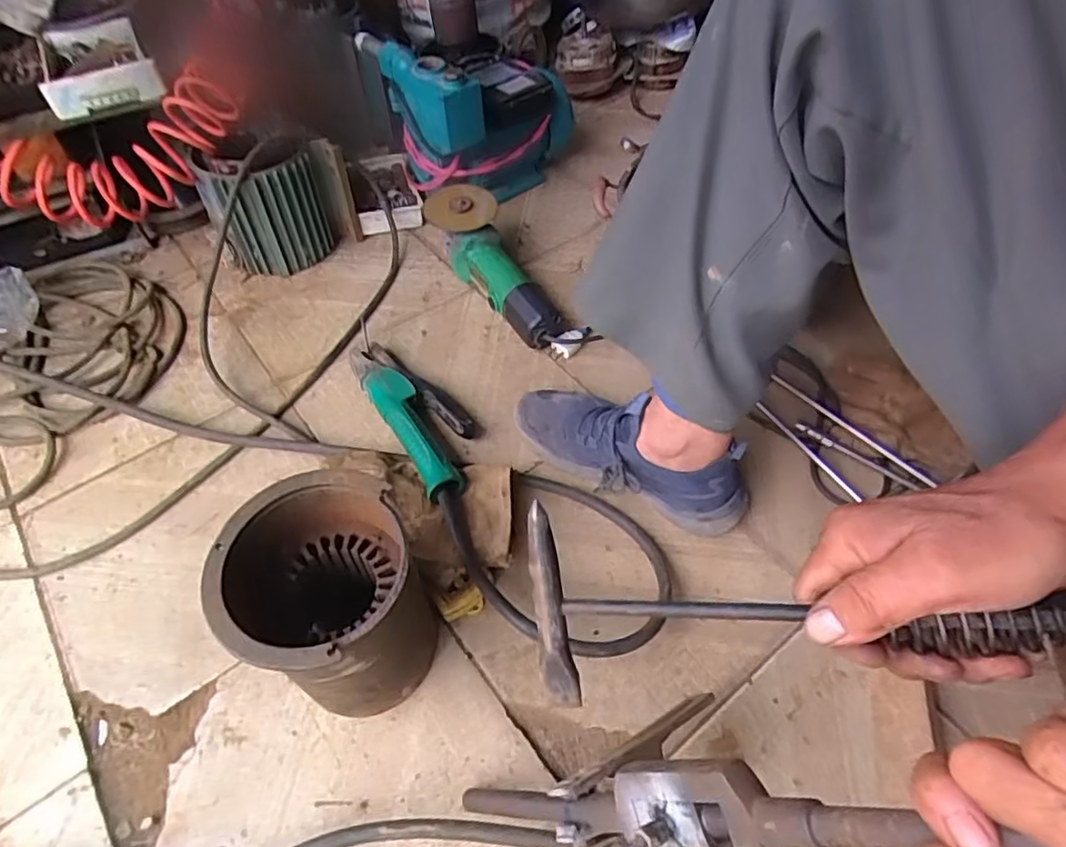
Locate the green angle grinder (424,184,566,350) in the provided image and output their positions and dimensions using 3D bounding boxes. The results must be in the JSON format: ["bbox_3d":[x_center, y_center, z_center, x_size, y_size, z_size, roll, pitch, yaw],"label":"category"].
[{"bbox_3d":[-0.053,-0.210,0.825,0.092,0.083,0.281,-27,71,-19],"label":"green angle grinder"}]

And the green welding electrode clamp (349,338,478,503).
[{"bbox_3d":[-0.132,-0.018,0.706,0.084,0.056,0.259,-27,57,-18],"label":"green welding electrode clamp"}]

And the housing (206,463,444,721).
[{"bbox_3d":[-0.156,0.150,0.496,0.129,0.190,0.133,0,53,0],"label":"housing"}]

